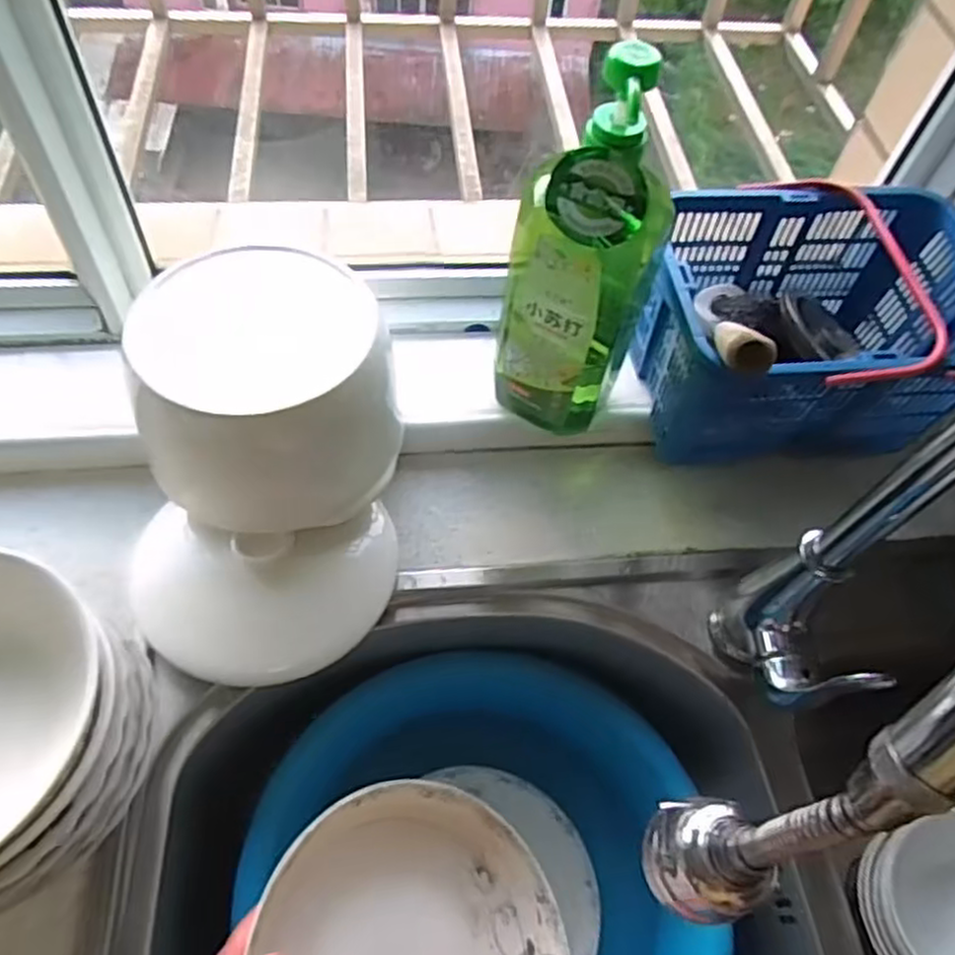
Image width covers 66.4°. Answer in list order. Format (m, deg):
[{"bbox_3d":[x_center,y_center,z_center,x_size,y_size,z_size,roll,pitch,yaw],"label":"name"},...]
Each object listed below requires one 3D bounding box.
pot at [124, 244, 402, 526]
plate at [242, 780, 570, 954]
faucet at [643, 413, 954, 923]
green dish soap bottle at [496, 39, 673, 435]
[{"bbox_3d":[-0.145,-0.056,0.526,0.165,0.140,0.160,2,58,-3],"label":"pot"},{"bbox_3d":[-0.039,0.266,0.394,0.179,0.032,0.191,22,50,-28],"label":"plate"},{"bbox_3d":[0.154,0.090,0.348,0.059,0.388,0.211,38,63,18],"label":"faucet"},{"bbox_3d":[0.070,-0.141,0.487,0.086,0.273,0.074,20,59,8],"label":"green dish soap bottle"}]

